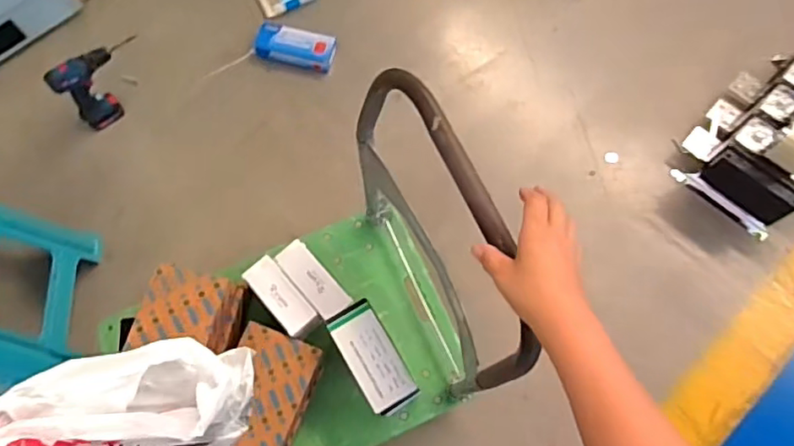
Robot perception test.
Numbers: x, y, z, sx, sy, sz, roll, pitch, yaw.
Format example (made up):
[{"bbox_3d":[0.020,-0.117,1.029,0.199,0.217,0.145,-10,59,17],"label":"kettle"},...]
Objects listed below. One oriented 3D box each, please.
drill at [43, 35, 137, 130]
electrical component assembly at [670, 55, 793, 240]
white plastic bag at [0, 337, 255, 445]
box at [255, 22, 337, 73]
[{"bbox_3d":[-0.734,-0.361,1.494,0.067,0.234,0.225,41,75,11],"label":"drill"},{"bbox_3d":[0.976,-0.246,1.437,0.320,0.317,0.487,42,75,11],"label":"electrical component assembly"},{"bbox_3d":[-0.195,0.211,0.459,0.161,0.156,0.211,-15,77,-3],"label":"white plastic bag"},{"bbox_3d":[-0.278,-0.483,1.619,0.215,0.063,0.105,12,74,2],"label":"box"}]

